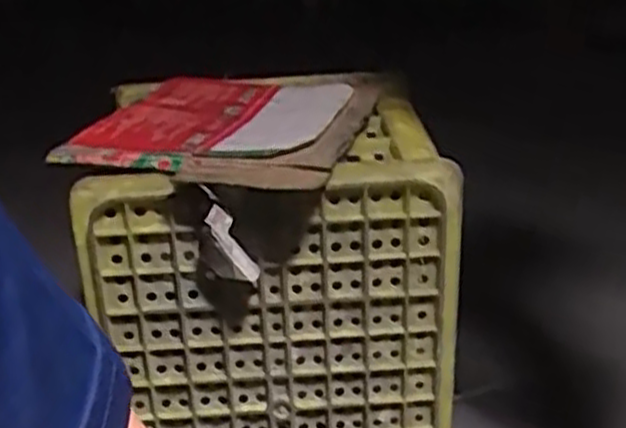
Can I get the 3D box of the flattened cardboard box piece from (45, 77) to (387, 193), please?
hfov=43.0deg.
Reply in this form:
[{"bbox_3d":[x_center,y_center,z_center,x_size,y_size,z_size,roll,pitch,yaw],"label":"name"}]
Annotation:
[{"bbox_3d":[-0.088,-0.087,0.753,0.256,0.031,0.252,6,24,19],"label":"flattened cardboard box piece"}]

